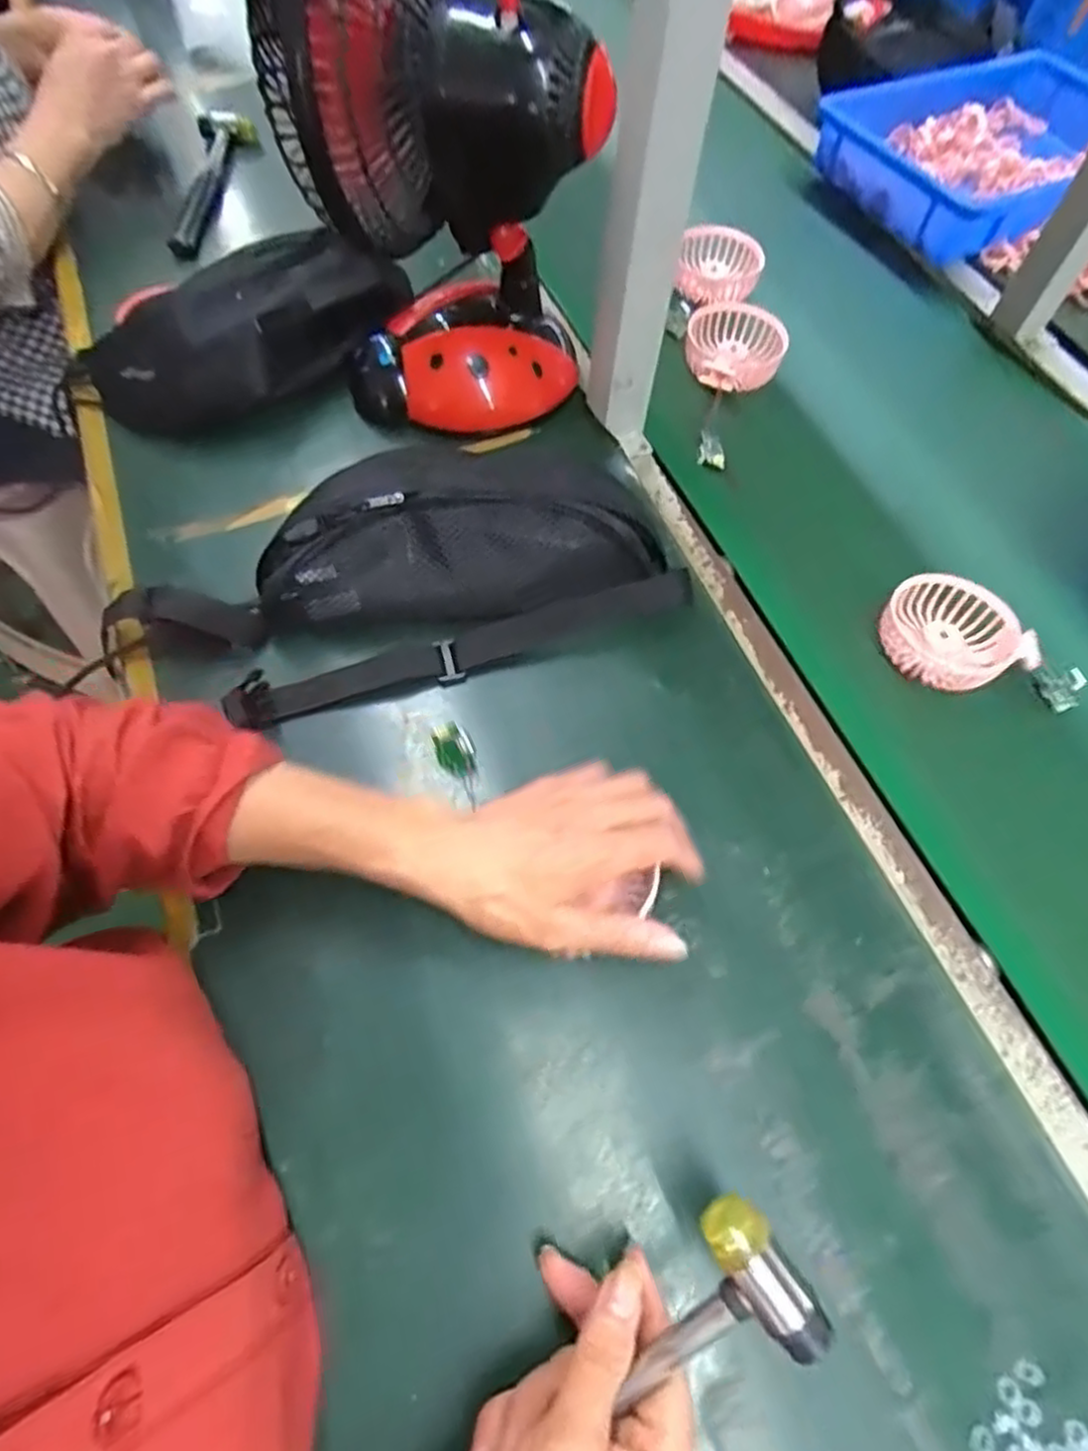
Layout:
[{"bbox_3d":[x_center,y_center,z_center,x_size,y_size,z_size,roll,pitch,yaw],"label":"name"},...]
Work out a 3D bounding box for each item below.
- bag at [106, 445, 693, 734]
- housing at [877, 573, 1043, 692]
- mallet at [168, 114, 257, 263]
[{"bbox_3d":[-0.099,-0.103,0.485,0.380,0.088,0.145,-18,64,-9],"label":"bag"},{"bbox_3d":[0.295,-0.067,0.520,0.093,0.024,0.087,-15,64,-8],"label":"housing"},{"bbox_3d":[-0.354,-0.583,0.759,0.052,0.046,0.240,1,63,-2],"label":"mallet"}]

